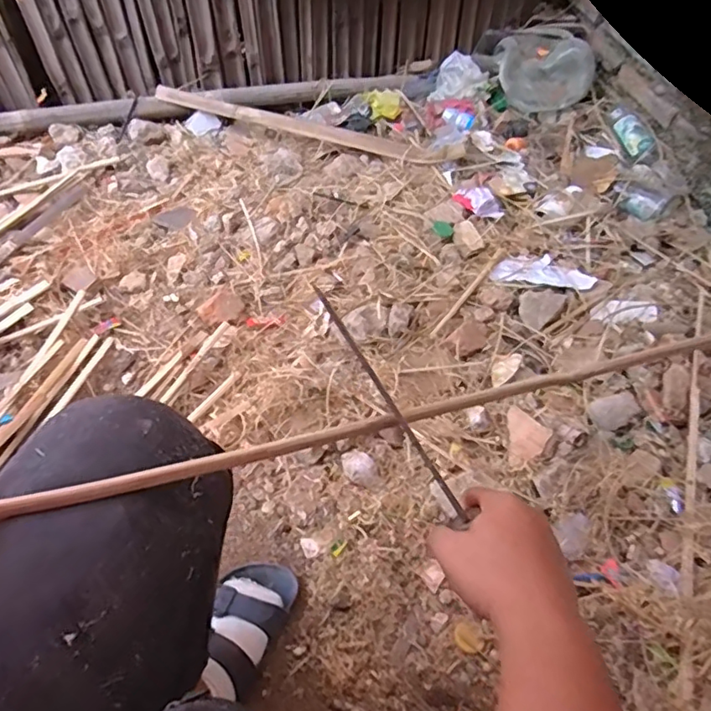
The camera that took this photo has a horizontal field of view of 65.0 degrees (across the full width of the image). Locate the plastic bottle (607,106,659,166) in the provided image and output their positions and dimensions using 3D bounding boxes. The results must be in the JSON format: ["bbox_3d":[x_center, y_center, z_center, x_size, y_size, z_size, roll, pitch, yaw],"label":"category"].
[{"bbox_3d":[0.625,-0.487,1.248,0.062,0.047,0.171,-6,56,-6],"label":"plastic bottle"}]

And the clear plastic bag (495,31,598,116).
[{"bbox_3d":[0.450,-0.703,1.369,0.204,0.093,0.235,-23,60,-17],"label":"clear plastic bag"}]

